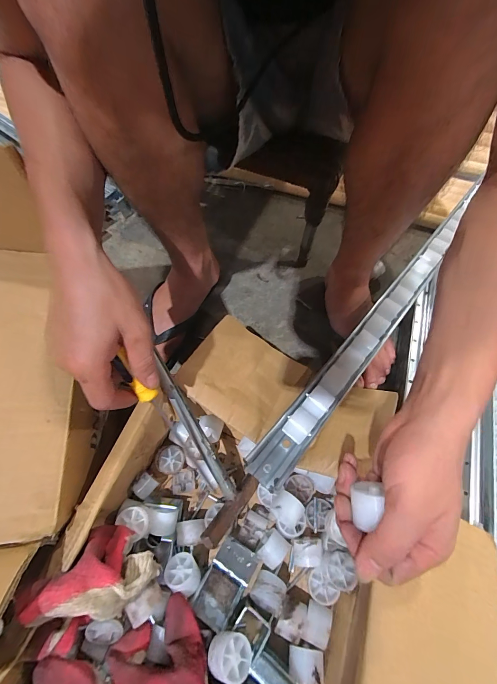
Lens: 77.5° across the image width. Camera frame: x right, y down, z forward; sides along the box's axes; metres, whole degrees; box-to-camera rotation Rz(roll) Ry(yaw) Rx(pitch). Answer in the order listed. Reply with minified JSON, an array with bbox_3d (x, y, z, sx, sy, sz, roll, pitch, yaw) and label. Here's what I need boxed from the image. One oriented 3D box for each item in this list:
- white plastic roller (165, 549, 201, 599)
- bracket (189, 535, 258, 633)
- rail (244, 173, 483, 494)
[{"bbox_3d":[-0.071,0.260,0.346,0.037,0.024,0.034,9,42,28],"label":"white plastic roller"},{"bbox_3d":[-0.028,0.266,0.342,0.043,0.032,0.081,29,65,15],"label":"bracket"},{"bbox_3d":[0.190,-0.042,0.430,0.043,0.041,0.553,36,67,18],"label":"rail"}]

